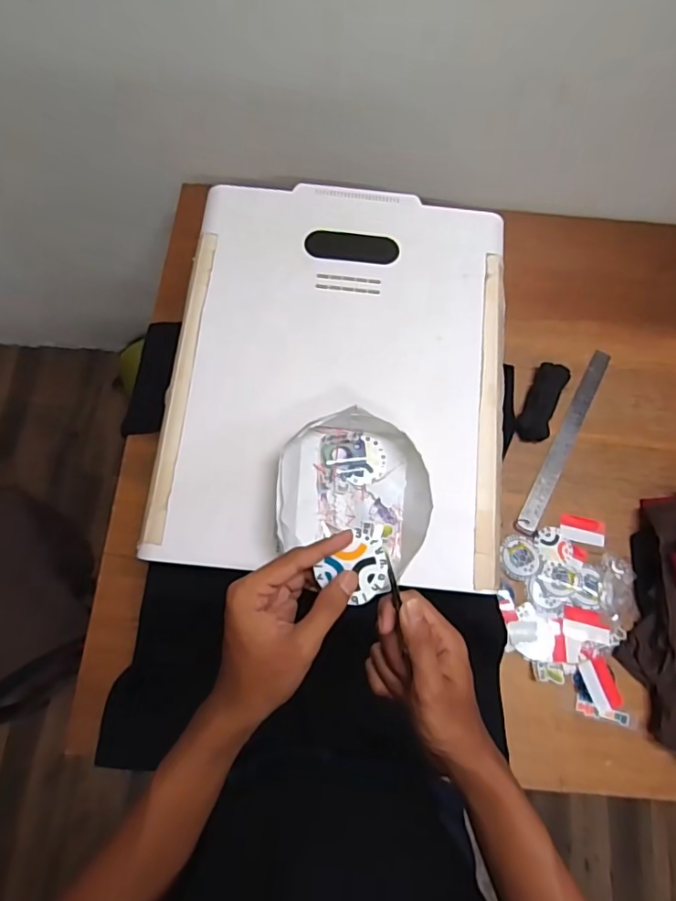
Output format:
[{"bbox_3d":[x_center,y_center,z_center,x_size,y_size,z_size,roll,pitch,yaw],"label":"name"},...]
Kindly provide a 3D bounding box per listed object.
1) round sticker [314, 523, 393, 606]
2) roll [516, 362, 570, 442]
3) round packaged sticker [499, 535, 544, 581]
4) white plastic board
[{"bbox_3d":[0.011,0.090,0.406,0.055,0.007,0.056,0,92,-2],"label":"round sticker"},{"bbox_3d":[0.313,-0.075,0.797,0.046,0.028,0.132,25,74,5],"label":"roll"},{"bbox_3d":[0.258,0.150,0.738,0.059,0.006,0.061,1,73,-3],"label":"round packaged sticker"},{"bbox_3d":[0.003,-0.107,0.644,0.403,0.038,0.511,5,71,-1],"label":"white plastic board"}]

